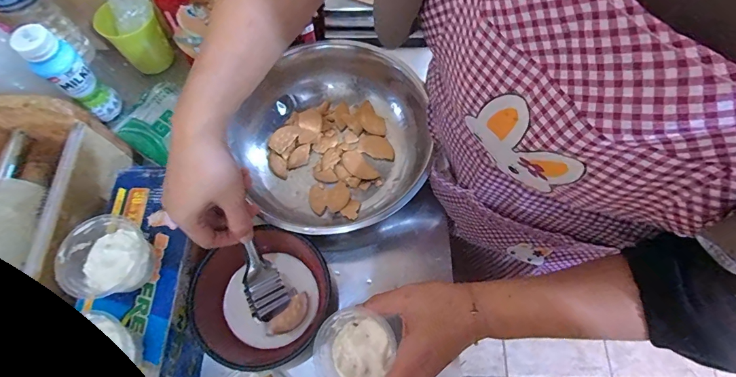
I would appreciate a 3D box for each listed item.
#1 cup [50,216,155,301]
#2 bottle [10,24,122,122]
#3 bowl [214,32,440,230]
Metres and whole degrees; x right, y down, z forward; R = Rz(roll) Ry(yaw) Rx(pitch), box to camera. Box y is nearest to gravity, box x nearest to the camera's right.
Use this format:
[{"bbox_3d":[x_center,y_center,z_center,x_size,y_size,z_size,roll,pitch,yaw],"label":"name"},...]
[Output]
[{"bbox_3d":[-0.241,0.069,0.358,0.065,0.047,0.074,28,70,12],"label":"cup"},{"bbox_3d":[-0.382,-0.145,0.493,0.041,0.133,0.045,30,70,13],"label":"bottle"},{"bbox_3d":[-0.055,-0.068,0.496,0.252,0.090,0.266,0,66,1],"label":"bowl"}]

